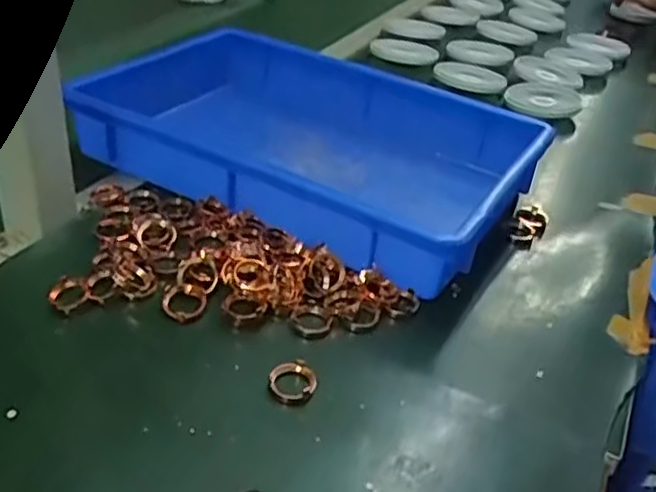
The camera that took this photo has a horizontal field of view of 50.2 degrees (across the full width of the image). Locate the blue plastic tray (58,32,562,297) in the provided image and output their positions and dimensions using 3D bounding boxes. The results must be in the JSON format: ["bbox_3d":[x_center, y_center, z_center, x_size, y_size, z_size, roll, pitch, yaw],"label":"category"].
[{"bbox_3d":[-0.008,-0.089,0.608,0.335,0.067,0.233,21,37,20],"label":"blue plastic tray"}]

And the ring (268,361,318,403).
[{"bbox_3d":[-0.021,0.081,0.417,0.028,0.007,0.025,14,36,10],"label":"ring"}]

